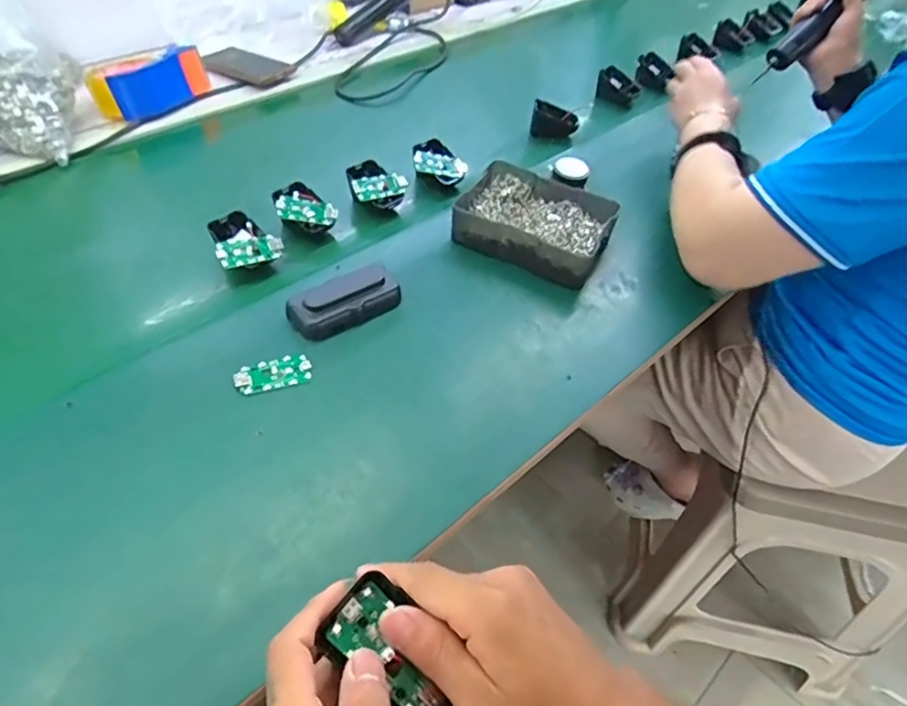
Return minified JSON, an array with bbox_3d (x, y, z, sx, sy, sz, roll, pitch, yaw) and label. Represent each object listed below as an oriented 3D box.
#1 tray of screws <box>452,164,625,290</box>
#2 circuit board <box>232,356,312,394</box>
[{"bbox_3d":[0.093,-0.148,0.644,0.157,0.044,0.122,20,50,16],"label":"tray of screws"},{"bbox_3d":[-0.158,0.017,0.504,0.063,0.011,0.031,-13,49,-14],"label":"circuit board"}]

